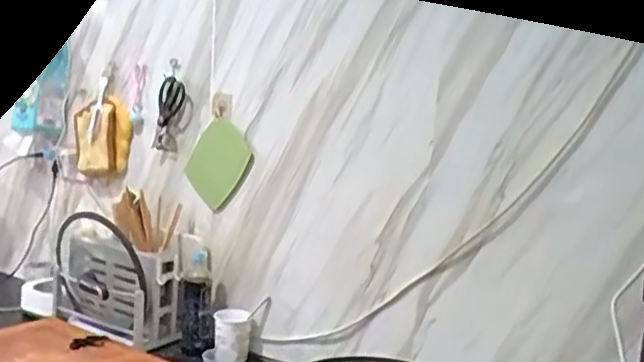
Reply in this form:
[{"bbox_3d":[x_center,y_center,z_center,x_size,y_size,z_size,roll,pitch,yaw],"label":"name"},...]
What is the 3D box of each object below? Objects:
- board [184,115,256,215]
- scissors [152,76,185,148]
[{"bbox_3d":[-0.228,-0.037,1.442,0.148,0.177,0.022,43,24,23],"label":"board"},{"bbox_3d":[-0.356,-0.152,1.493,0.073,0.170,0.014,37,26,34],"label":"scissors"}]

